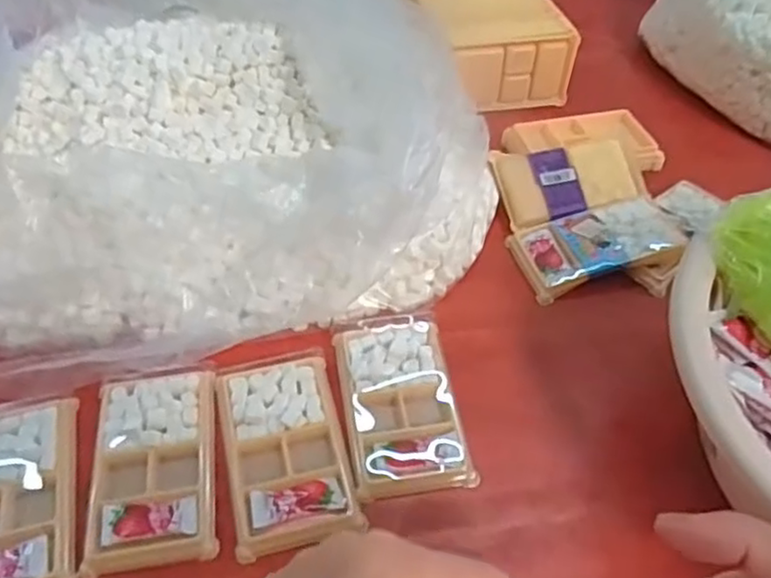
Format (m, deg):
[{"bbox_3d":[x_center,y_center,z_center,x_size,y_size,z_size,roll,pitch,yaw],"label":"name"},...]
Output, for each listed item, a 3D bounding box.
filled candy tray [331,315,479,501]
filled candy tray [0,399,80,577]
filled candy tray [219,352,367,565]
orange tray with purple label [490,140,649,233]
[{"bbox_3d":[0.009,0.078,0.484,0.079,0.011,0.138,-6,49,-7],"label":"filled candy tray"},{"bbox_3d":[-0.235,0.131,0.430,0.078,0.013,0.133,-10,49,-10],"label":"filled candy tray"},{"bbox_3d":[-0.067,0.107,0.459,0.075,0.012,0.139,-11,50,-11],"label":"filled candy tray"},{"bbox_3d":[0.173,-0.099,0.631,0.138,0.012,0.075,-10,73,-8],"label":"orange tray with purple label"}]

